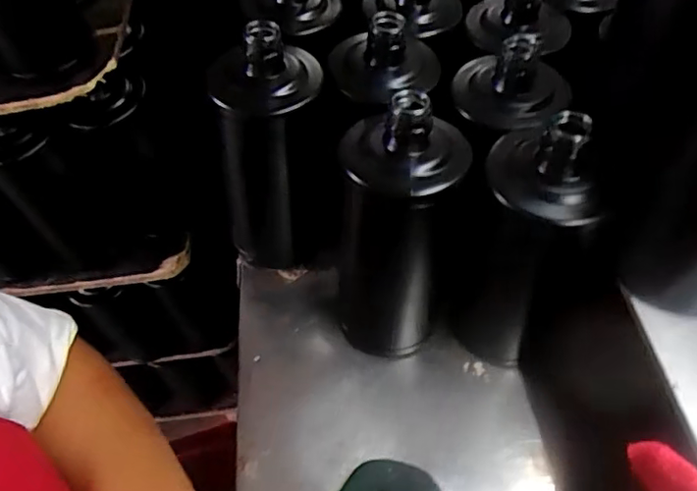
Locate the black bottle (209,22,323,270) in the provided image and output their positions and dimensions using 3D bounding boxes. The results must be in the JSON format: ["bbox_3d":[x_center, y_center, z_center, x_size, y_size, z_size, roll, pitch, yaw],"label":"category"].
[{"bbox_3d":[-0.058,-0.069,0.436,0.077,0.194,0.066,-2,52,-2],"label":"black bottle"}]

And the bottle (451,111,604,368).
[{"bbox_3d":[0.108,0.006,0.374,0.065,0.198,0.065,17,54,13],"label":"bottle"}]

